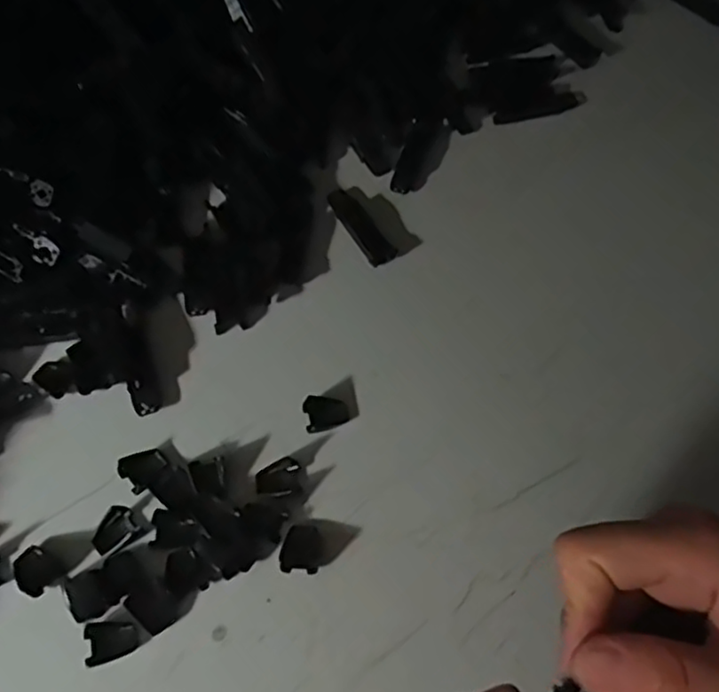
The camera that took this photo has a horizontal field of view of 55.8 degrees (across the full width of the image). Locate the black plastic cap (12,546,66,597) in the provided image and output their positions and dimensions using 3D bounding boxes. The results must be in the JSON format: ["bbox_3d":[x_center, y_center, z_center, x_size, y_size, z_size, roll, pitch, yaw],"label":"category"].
[{"bbox_3d":[-0.160,0.110,0.333,0.022,0.007,0.018,33,66,16],"label":"black plastic cap"}]

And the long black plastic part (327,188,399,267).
[{"bbox_3d":[0.000,-0.078,0.435,0.015,0.009,0.064,-30,66,-16],"label":"long black plastic part"}]

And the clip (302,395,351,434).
[{"bbox_3d":[-0.019,0.036,0.375,0.024,0.009,0.019,-14,63,-9],"label":"clip"}]

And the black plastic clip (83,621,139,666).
[{"bbox_3d":[-0.117,0.138,0.320,0.023,0.006,0.018,-12,62,-8],"label":"black plastic clip"}]

